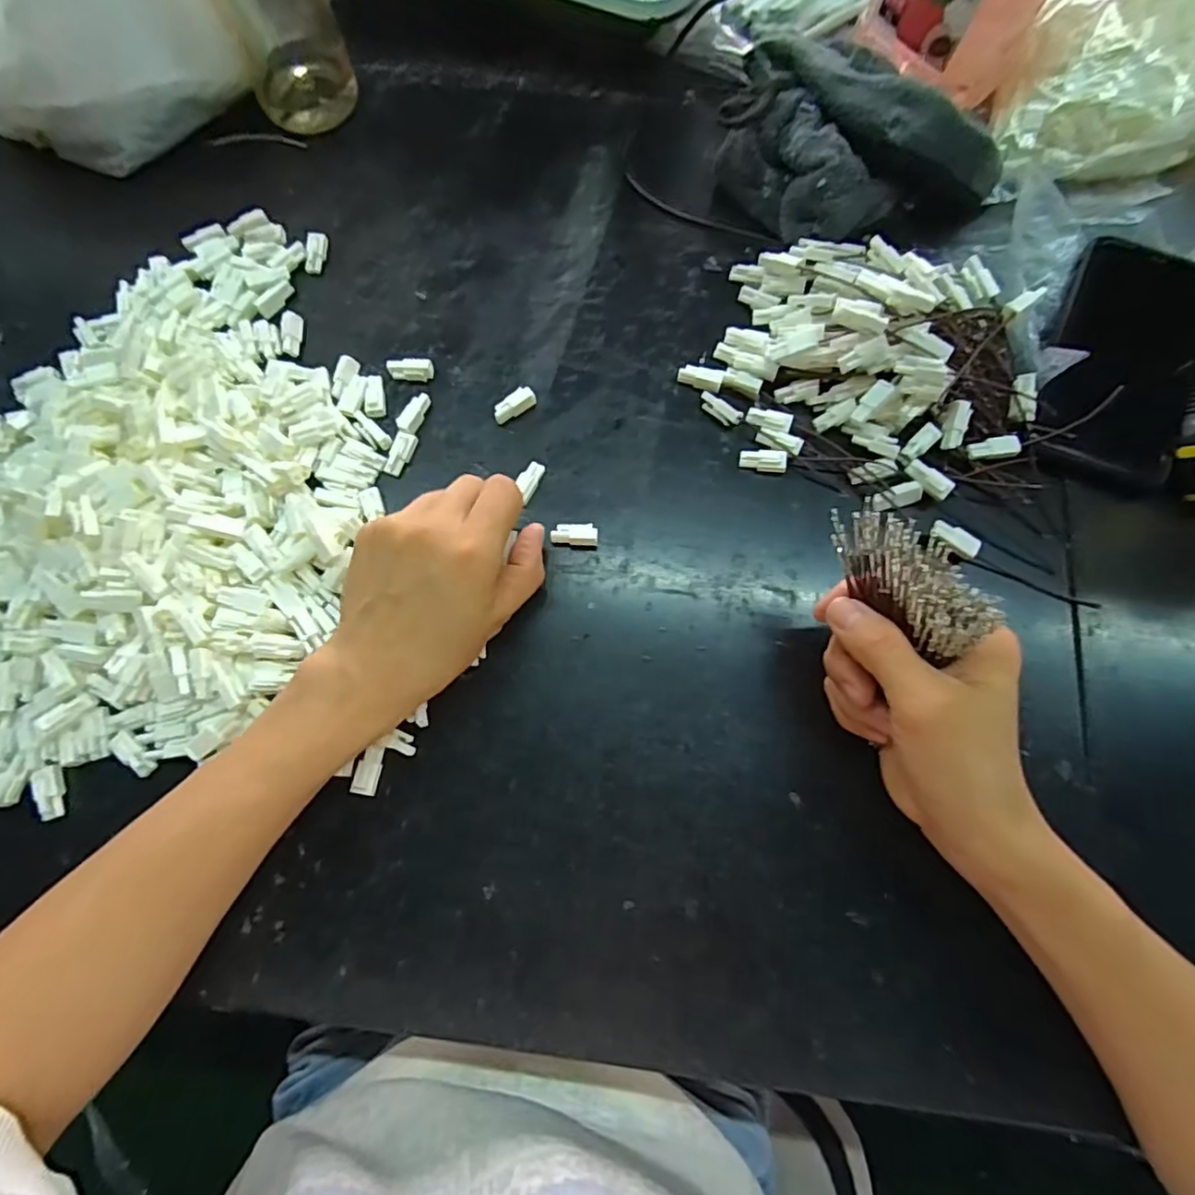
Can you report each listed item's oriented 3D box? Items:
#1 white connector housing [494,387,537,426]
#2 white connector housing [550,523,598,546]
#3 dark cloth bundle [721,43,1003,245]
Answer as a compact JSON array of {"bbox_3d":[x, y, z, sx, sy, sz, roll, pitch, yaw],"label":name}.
[{"bbox_3d":[-0.048,-0.111,0.355,0.026,0.012,0.010,-32,76,-7],"label":"white connector housing"},{"bbox_3d":[-0.012,-0.034,0.332,0.025,0.009,0.011,3,75,2],"label":"white connector housing"},{"bbox_3d":[0.141,-0.270,0.368,0.104,0.056,0.158,-33,76,-7],"label":"dark cloth bundle"}]

